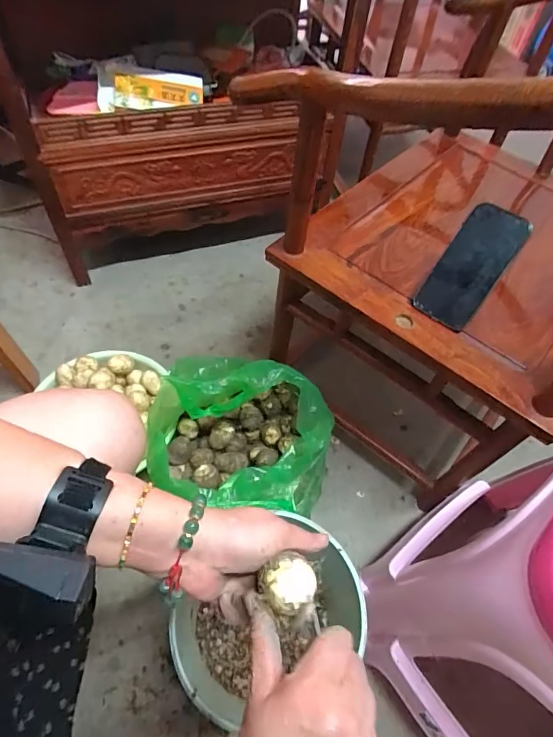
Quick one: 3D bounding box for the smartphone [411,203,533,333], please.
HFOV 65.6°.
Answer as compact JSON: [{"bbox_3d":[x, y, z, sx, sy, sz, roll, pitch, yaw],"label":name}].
[{"bbox_3d":[0.257,-0.135,0.571,0.077,0.013,0.164,36,102,14],"label":"smartphone"}]

